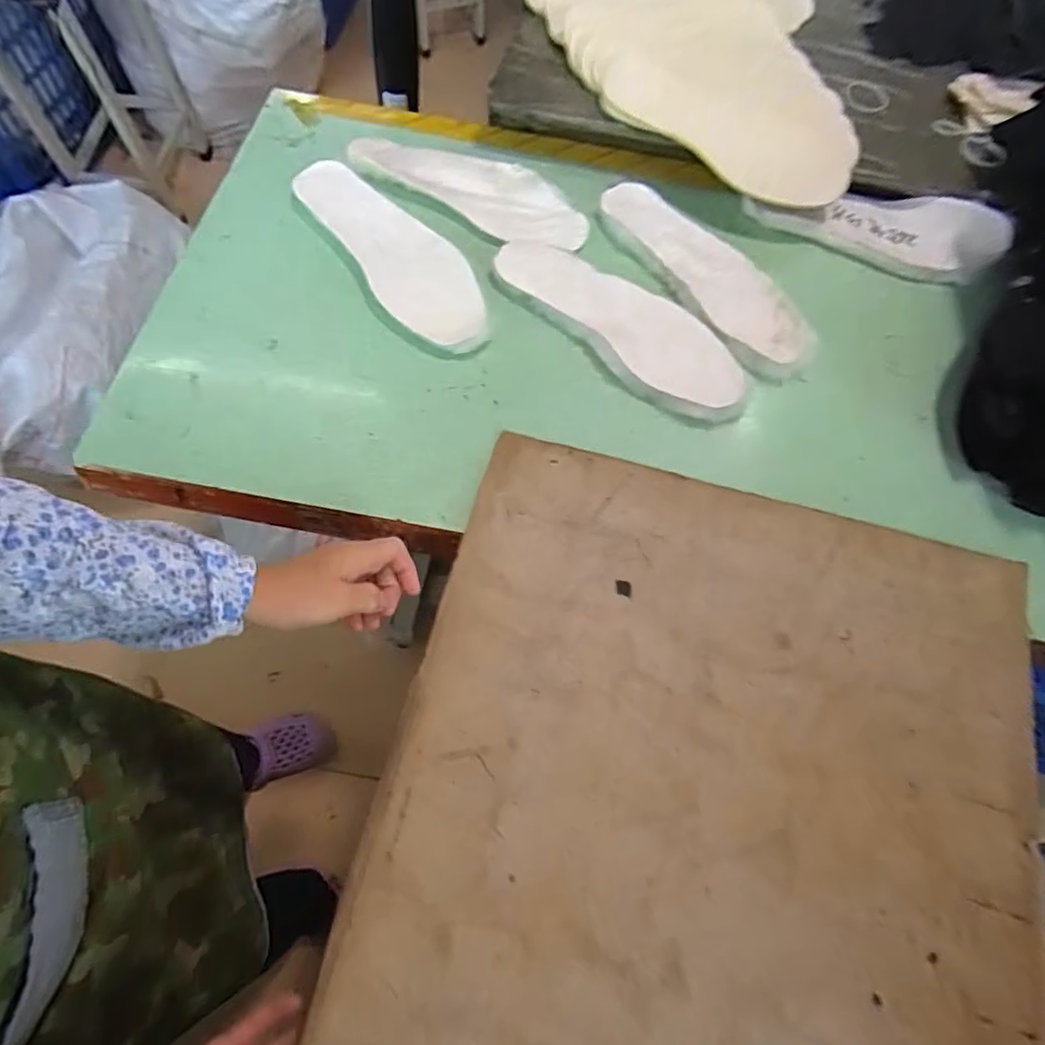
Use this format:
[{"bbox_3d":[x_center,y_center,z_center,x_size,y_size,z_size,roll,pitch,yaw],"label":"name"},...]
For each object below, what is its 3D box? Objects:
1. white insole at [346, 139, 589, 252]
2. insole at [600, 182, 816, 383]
[{"bbox_3d":[-0.055,-0.376,0.671,0.270,0.023,0.090,28,68,8],"label":"white insole"},{"bbox_3d":[0.194,-0.265,0.634,0.093,0.019,0.283,-32,73,-15],"label":"insole"}]

